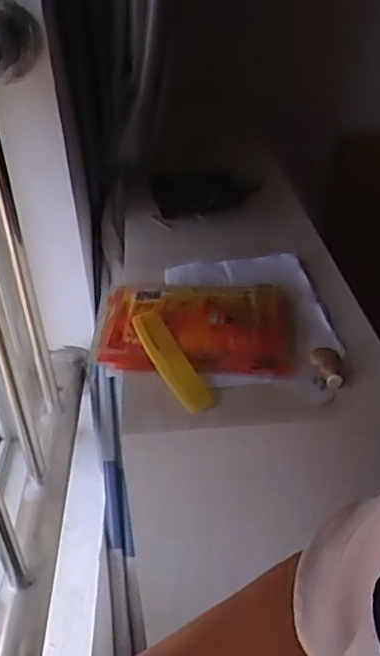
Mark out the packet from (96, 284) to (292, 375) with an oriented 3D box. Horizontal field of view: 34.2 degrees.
[{"bbox_3d":[0.006,-0.005,0.582,0.170,0.016,0.128,-1,34,5],"label":"packet"}]

